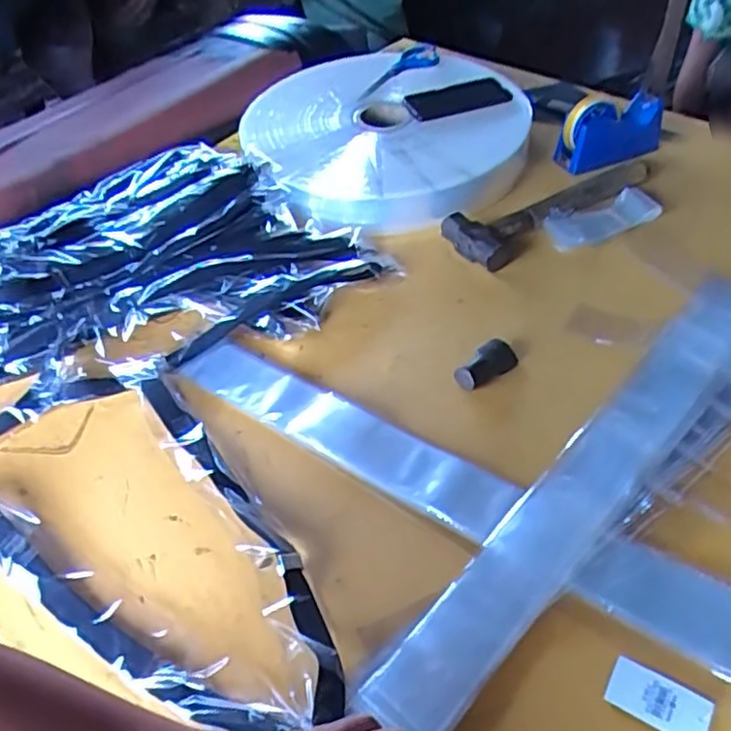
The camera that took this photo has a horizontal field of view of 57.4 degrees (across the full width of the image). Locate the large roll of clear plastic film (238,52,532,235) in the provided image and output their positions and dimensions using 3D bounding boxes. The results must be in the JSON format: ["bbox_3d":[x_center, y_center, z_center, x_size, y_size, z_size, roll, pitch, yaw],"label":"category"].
[{"bbox_3d":[0.021,-0.369,1.064,0.423,0.080,0.423,-4,46,4],"label":"large roll of clear plastic film"}]

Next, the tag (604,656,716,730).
[{"bbox_3d":[0.227,0.260,0.516,0.072,0.004,0.039,21,52,25],"label":"tag"}]

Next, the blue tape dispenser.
[{"bbox_3d":[0.380,-0.365,1.023,0.170,0.089,0.069,-21,47,-13],"label":"blue tape dispenser"}]

